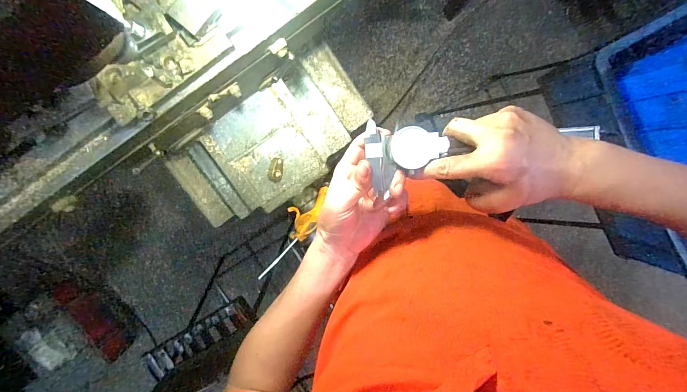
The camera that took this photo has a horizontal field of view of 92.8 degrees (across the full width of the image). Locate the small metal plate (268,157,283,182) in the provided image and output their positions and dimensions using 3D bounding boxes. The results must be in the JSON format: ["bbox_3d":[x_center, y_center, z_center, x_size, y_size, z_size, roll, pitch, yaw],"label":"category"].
[{"bbox_3d":[-0.130,-0.049,0.631,0.024,0.019,0.047,10,97,-2],"label":"small metal plate"}]

